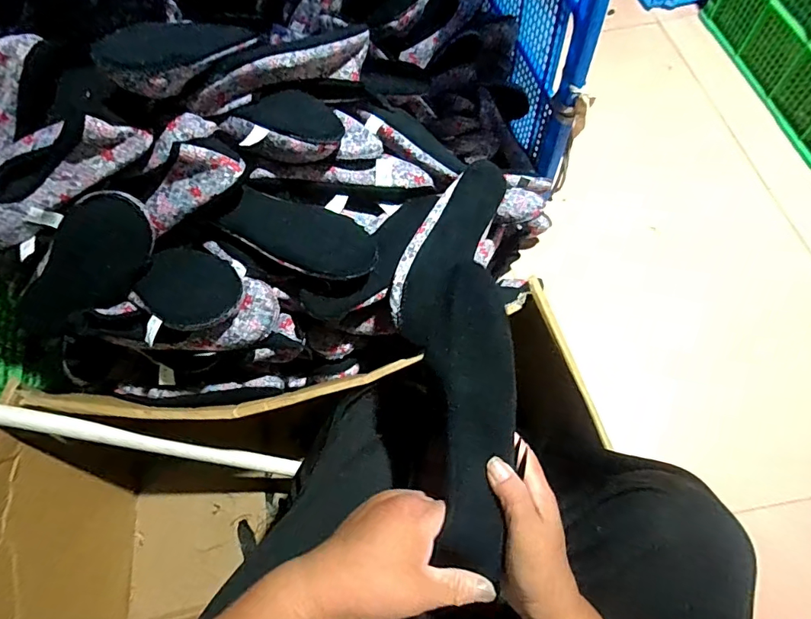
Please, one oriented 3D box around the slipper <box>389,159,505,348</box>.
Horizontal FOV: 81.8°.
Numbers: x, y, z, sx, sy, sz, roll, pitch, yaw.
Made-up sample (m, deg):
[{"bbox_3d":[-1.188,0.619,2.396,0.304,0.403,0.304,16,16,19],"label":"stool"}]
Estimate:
[{"bbox_3d":[0.053,-0.083,0.616,0.078,0.052,0.254,23,68,14],"label":"slipper"}]

